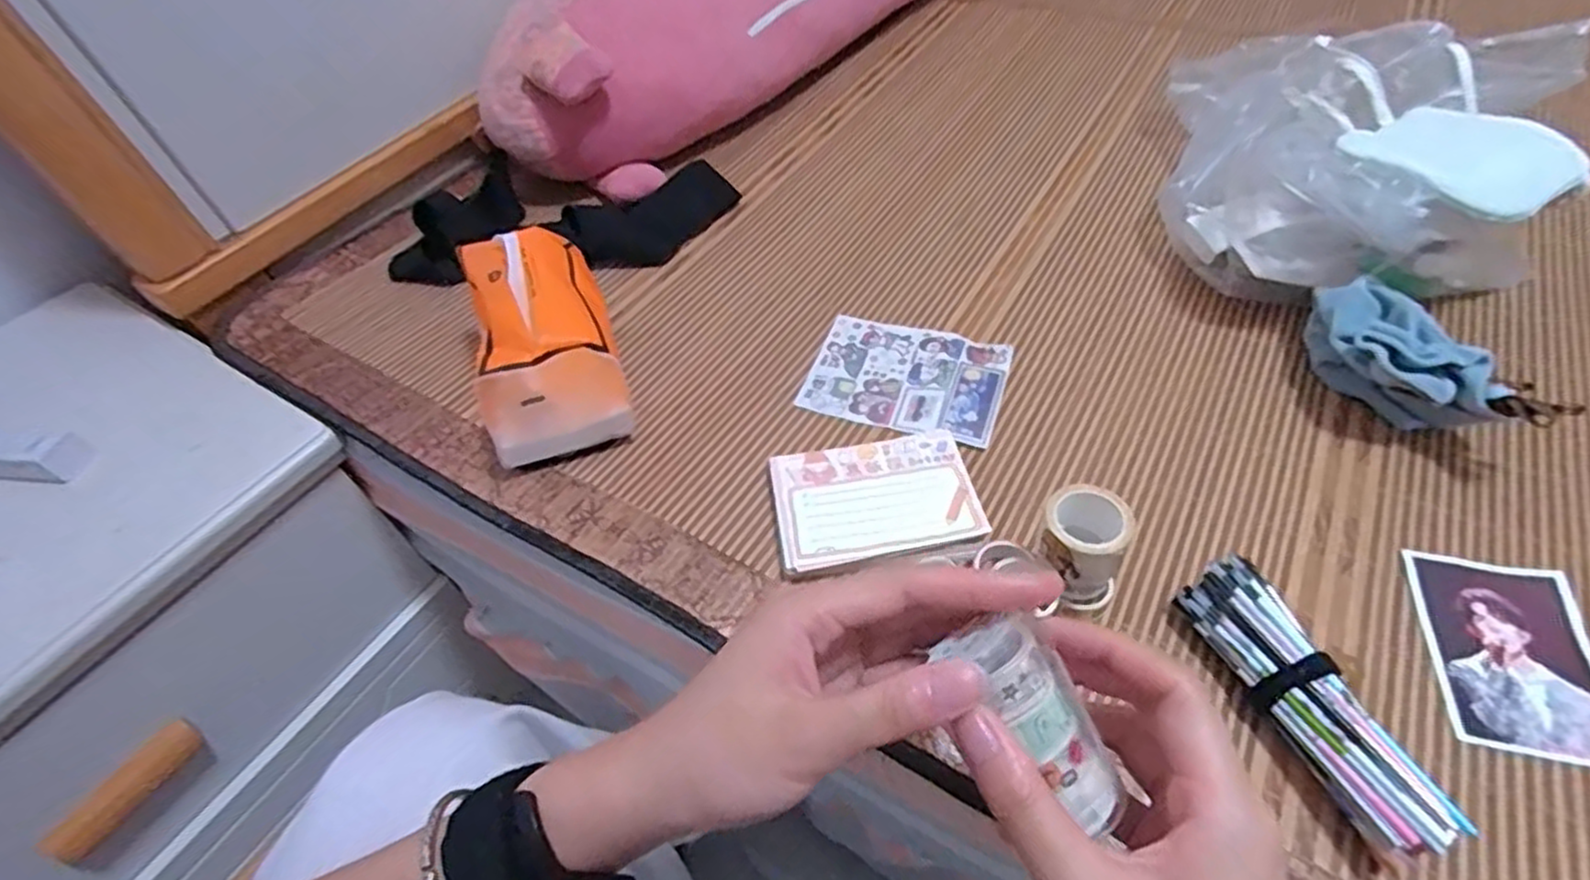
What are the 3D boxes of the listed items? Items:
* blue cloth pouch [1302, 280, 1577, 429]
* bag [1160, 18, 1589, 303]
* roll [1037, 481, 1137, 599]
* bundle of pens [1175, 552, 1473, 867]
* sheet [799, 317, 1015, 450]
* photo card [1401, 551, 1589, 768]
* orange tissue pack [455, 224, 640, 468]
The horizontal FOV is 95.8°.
[{"bbox_3d":[0.375,-0.042,0.447,0.058,0.058,0.140,-22,51,-12],"label":"blue cloth pouch"},{"bbox_3d":[0.436,-0.231,0.554,0.257,0.109,0.312,11,53,16],"label":"bag"},{"bbox_3d":[0.145,0.048,0.360,0.040,0.031,0.045,26,58,25],"label":"roll"},{"bbox_3d":[0.234,0.122,0.336,0.033,0.036,0.131,-16,50,-7],"label":"bundle of pens"},{"bbox_3d":[0.080,-0.046,0.516,0.135,0.007,0.098,13,53,17],"label":"sheet"},{"bbox_3d":[0.361,0.106,0.359,0.074,0.005,0.105,9,52,14],"label":"photo card"},{"bbox_3d":[-0.171,-0.069,0.485,0.094,0.097,0.139,-19,51,-9],"label":"orange tissue pack"}]

